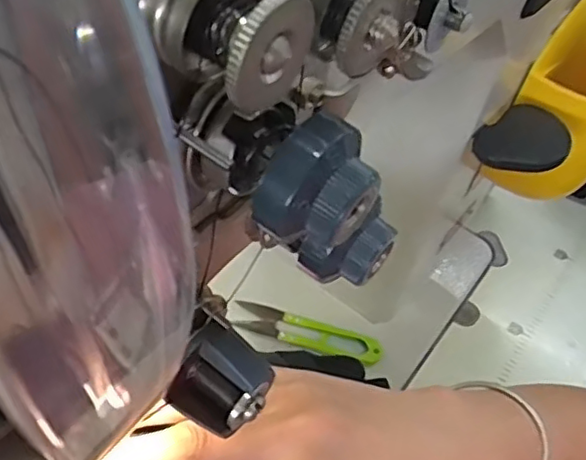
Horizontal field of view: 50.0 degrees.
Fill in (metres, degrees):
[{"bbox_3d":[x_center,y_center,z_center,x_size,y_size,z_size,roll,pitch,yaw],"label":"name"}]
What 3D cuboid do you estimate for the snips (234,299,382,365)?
[{"bbox_3d":[0.012,0.080,0.492,0.117,0.009,0.032,13,49,10],"label":"snips"}]

